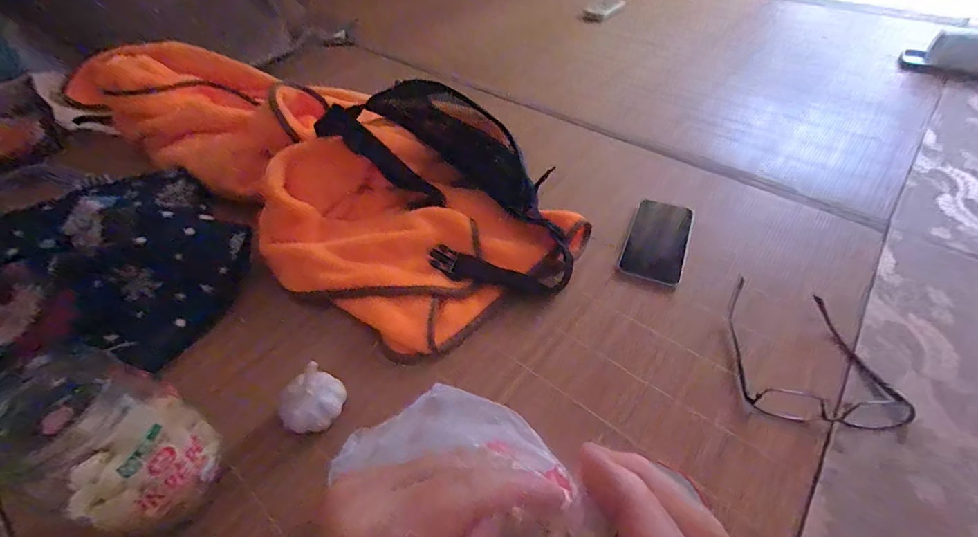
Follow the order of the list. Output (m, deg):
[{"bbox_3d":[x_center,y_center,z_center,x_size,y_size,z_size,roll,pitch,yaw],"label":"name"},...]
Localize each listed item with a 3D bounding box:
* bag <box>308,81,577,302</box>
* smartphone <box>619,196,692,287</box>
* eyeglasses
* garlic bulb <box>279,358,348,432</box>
[{"bbox_3d":[-0.044,-0.107,0.551,0.199,0.077,0.377,-33,69,-25],"label":"bag"},{"bbox_3d":[0.215,-0.038,0.545,0.071,0.009,0.141,17,49,19],"label":"smartphone"},{"bbox_3d":[0.309,0.077,0.413,0.139,0.031,0.139,4,46,7],"label":"eyeglasses"},{"bbox_3d":[-0.160,0.120,0.390,0.046,0.039,0.055,34,56,30],"label":"garlic bulb"}]

